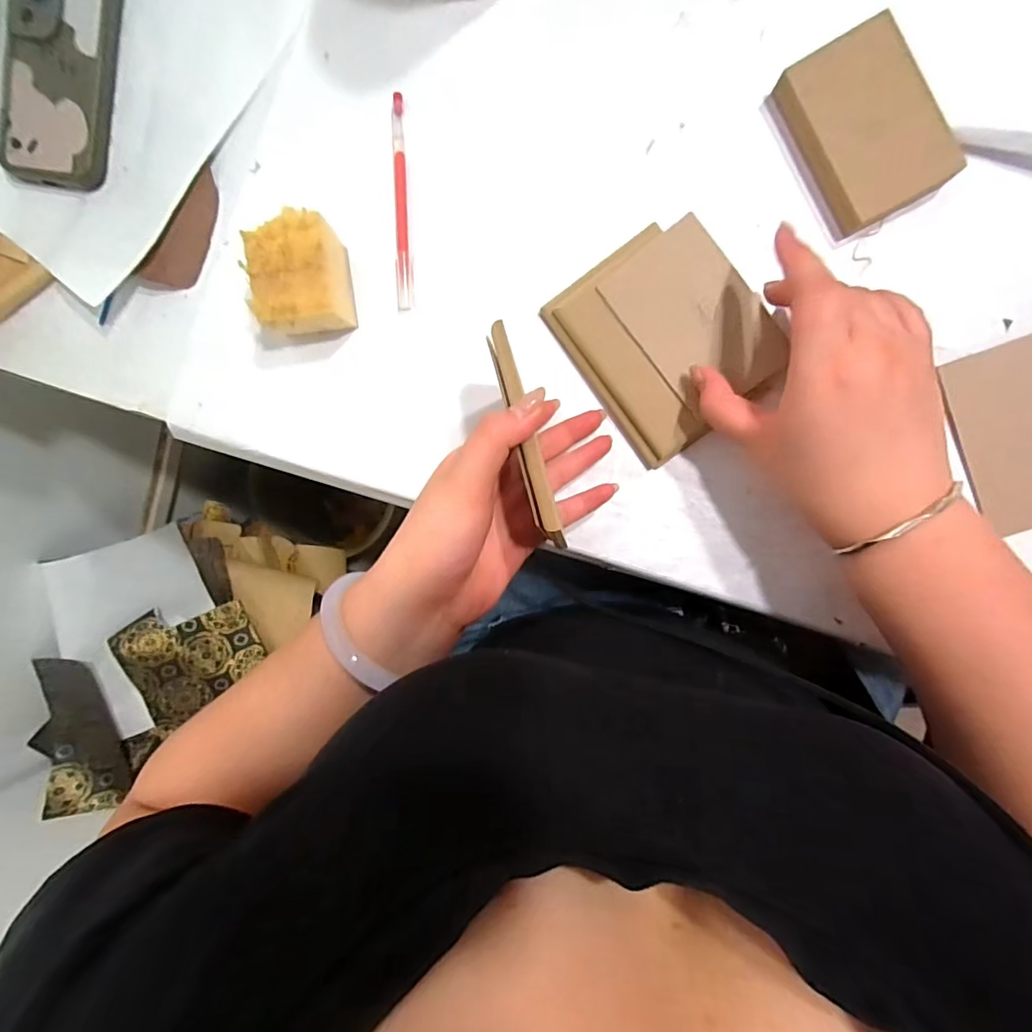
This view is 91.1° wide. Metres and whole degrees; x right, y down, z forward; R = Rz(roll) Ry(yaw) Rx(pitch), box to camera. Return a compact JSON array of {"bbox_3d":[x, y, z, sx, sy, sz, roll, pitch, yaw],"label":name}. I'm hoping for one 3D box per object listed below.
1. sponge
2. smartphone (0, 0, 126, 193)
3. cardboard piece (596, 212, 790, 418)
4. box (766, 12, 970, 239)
[{"bbox_3d":[-0.145,-0.161,0.347,0.056,0.046,0.068,-6,93,7],"label":"sponge"},{"bbox_3d":[-0.336,-0.334,0.375,0.080,0.015,0.166,10,95,6],"label":"smartphone"},{"bbox_3d":[0.116,-0.127,0.327,0.074,0.004,0.112,-37,89,8],"label":"cardboard piece"},{"bbox_3d":[0.219,-0.243,0.319,0.070,0.022,0.108,-27,91,8],"label":"box"}]

